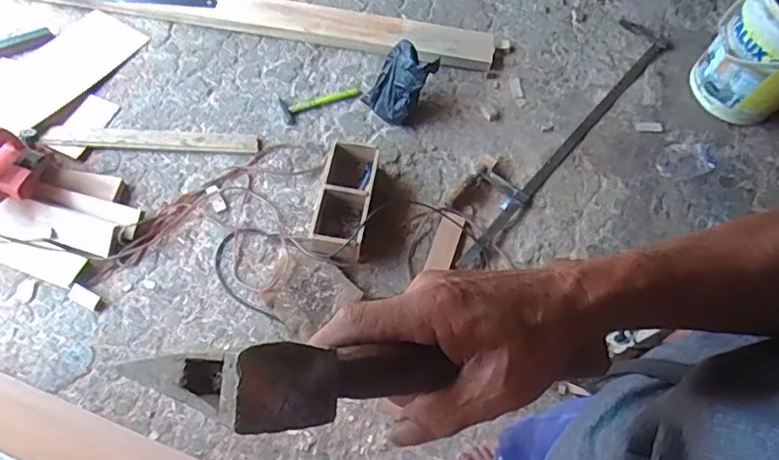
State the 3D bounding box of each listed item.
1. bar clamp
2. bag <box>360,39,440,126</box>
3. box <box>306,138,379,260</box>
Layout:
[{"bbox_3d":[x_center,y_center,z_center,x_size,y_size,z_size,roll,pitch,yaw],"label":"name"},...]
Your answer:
[{"bbox_3d":[0.495,-0.306,1.657,0.161,0.031,1.095,40,70,14],"label":"bar clamp"},{"bbox_3d":[0.027,-0.410,1.581,0.147,0.179,0.158,40,70,14],"label":"bag"},{"bbox_3d":[-0.113,-0.077,1.445,0.141,0.108,0.301,11,66,2],"label":"box"}]

